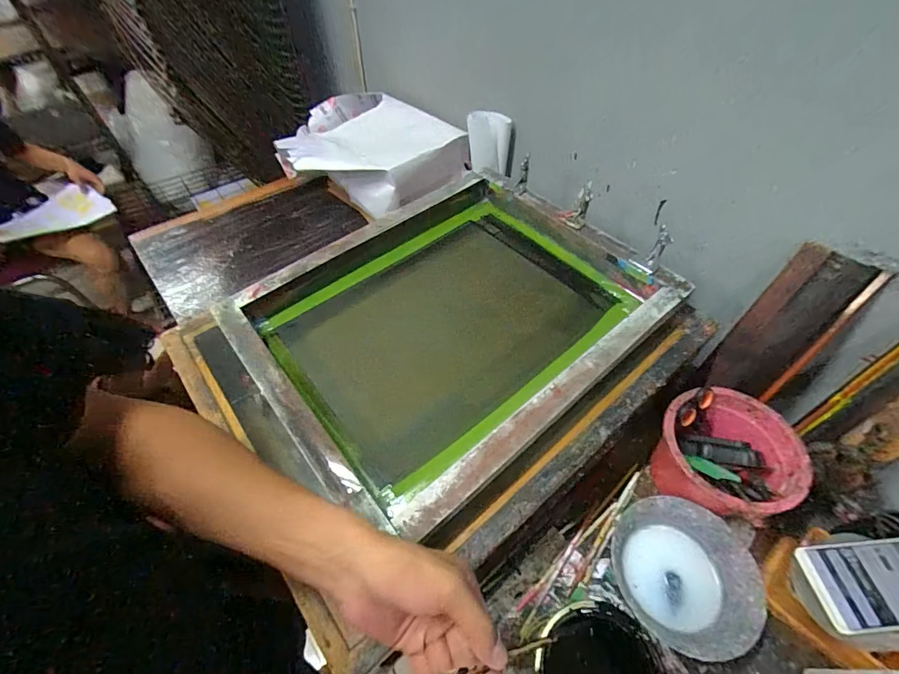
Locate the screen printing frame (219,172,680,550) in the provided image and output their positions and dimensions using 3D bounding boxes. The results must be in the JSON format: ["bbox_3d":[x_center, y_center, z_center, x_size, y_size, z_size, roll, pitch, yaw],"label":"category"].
[{"bbox_3d":[-0.004,-0.030,0.561,0.489,0.068,0.415,-35,59,-24],"label":"screen printing frame"}]

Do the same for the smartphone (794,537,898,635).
[{"bbox_3d":[0.447,0.248,0.410,0.154,0.012,0.076,-3,51,-2],"label":"smartphone"}]

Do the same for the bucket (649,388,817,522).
[{"bbox_3d":[0.337,0.158,0.519,0.149,0.112,0.146,0,51,0],"label":"bucket"}]

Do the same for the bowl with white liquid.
[{"bbox_3d":[0.272,0.277,0.476,0.149,0.053,0.152,0,51,0],"label":"bowl with white liquid"}]

